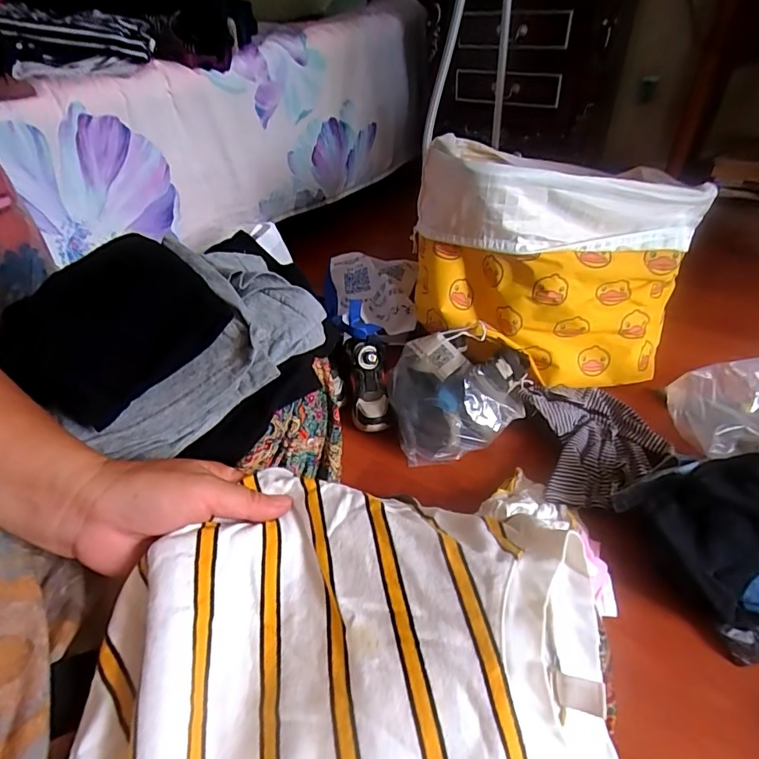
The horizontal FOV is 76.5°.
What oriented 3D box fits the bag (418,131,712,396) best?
[{"bbox_3d":[0.316,-0.198,0.928,0.515,0.378,0.206,6,41,11],"label":"bag"}]

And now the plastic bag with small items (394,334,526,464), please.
[{"bbox_3d":[0.150,0.019,0.897,0.255,0.135,0.237,2,41,7],"label":"plastic bag with small items"}]

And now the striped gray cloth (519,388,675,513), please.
[{"bbox_3d":[0.381,0.106,0.850,0.229,0.045,0.261,-3,40,2],"label":"striped gray cloth"}]

